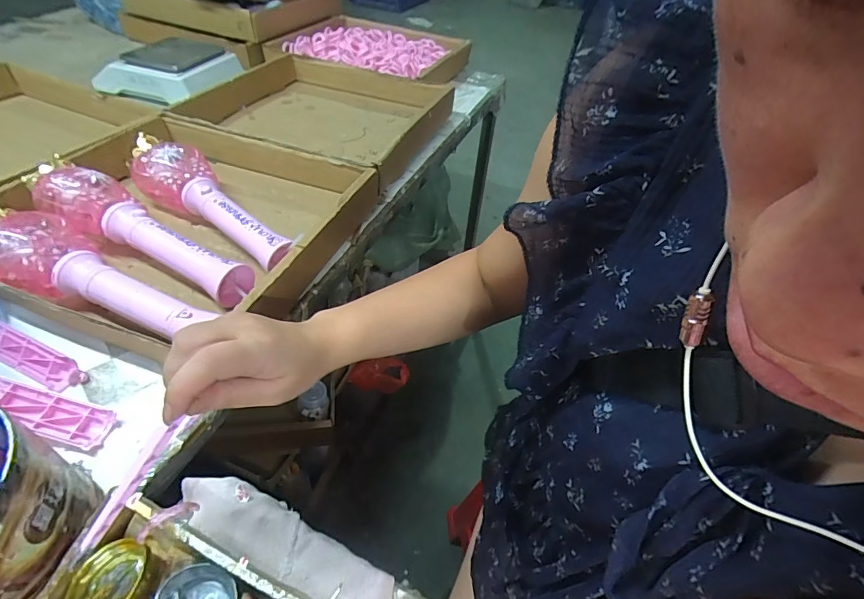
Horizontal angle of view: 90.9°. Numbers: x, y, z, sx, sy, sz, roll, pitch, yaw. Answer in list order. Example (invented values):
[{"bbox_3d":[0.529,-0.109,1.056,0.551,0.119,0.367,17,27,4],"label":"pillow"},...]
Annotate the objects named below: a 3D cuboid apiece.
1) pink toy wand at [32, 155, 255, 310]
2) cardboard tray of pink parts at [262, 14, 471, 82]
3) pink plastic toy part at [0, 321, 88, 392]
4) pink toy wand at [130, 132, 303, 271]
[{"bbox_3d":[-0.342,-0.075,0.488,0.294,0.072,0.079,28,49,20],"label":"pink toy wand"},{"bbox_3d":[-0.145,-0.606,1.036,0.407,0.050,0.375,15,46,8],"label":"cardboard tray of pink parts"},{"bbox_3d":[-0.379,0.056,0.405,0.111,0.009,0.036,23,90,10],"label":"pink plastic toy part"},{"bbox_3d":[-0.281,-0.120,0.540,0.305,0.070,0.085,34,51,25],"label":"pink toy wand"}]

